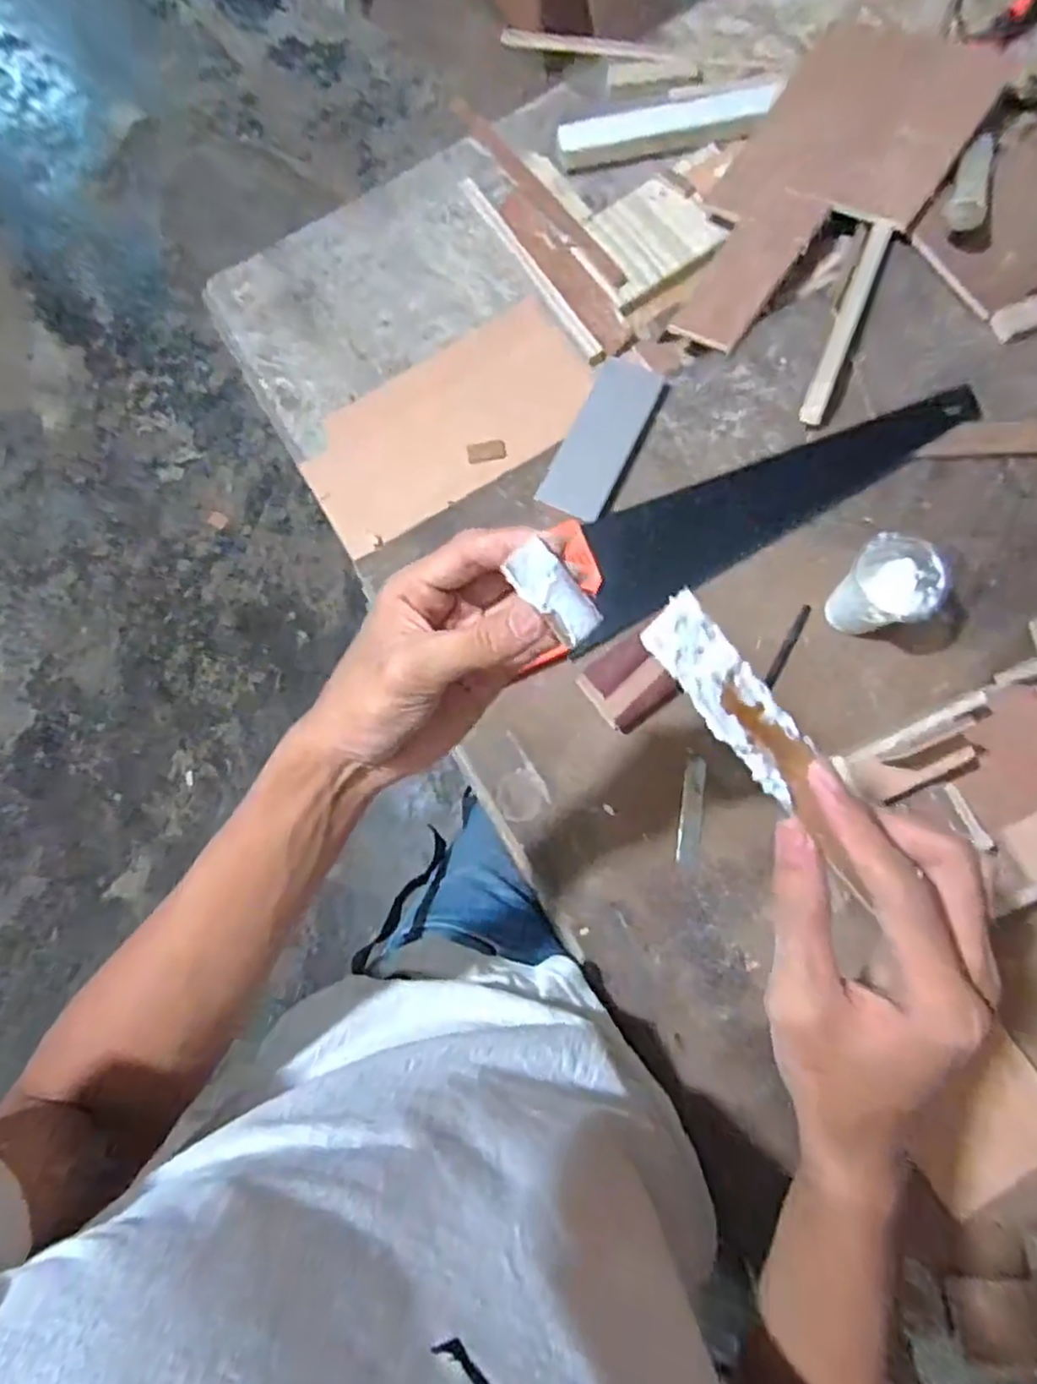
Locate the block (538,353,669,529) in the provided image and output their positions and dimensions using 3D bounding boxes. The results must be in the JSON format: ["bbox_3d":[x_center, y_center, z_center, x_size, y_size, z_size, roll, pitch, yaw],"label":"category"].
[{"bbox_3d":[0.084,-0.249,0.639,0.071,0.019,0.169,24,81,8],"label":"block"}]

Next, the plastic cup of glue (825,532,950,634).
[{"bbox_3d":[0.301,-0.084,0.559,0.071,0.097,0.069,-1,79,3],"label":"plastic cup of glue"}]

